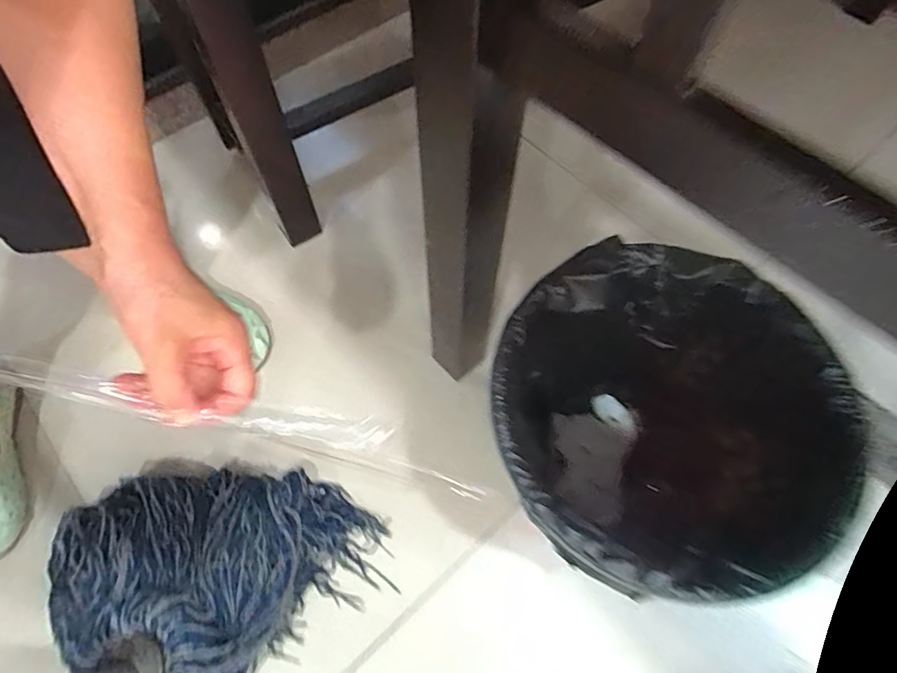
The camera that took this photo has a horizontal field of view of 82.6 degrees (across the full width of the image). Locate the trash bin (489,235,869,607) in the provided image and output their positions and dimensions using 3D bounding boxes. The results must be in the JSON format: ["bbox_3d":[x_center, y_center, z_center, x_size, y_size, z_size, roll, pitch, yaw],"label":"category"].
[{"bbox_3d":[0.165,0.093,0.467,0.262,0.233,0.255,8,64,3],"label":"trash bin"}]

